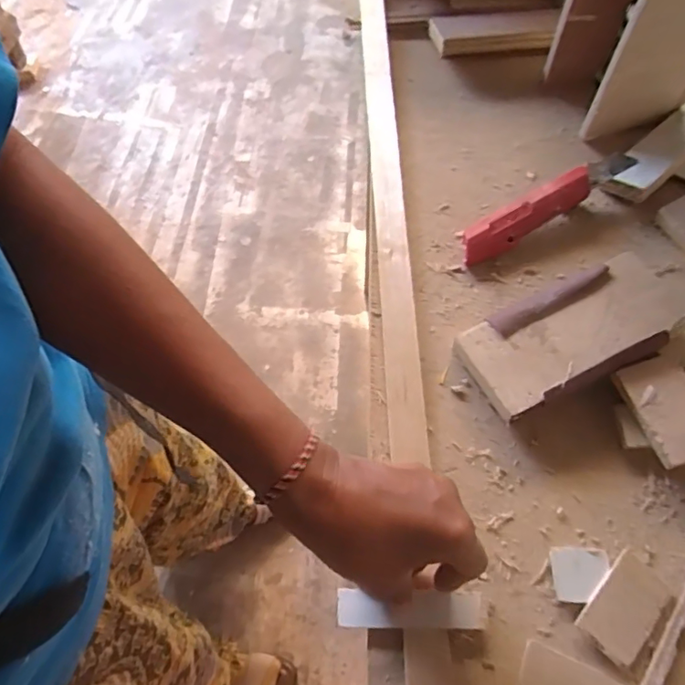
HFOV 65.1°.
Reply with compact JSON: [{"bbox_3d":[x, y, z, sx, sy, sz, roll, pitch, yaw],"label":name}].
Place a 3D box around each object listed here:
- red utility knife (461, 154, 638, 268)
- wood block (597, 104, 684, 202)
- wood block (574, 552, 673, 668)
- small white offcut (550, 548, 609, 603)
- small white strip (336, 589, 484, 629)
[{"bbox_3d":[0.170,-0.113,0.445,0.164,0.023,0.029,-29,65,-12],"label":"red utility knife"},{"bbox_3d":[0.309,-0.190,0.479,0.211,0.017,0.041,-39,67,-16],"label":"wood block"},{"bbox_3d":[0.163,0.151,0.308,0.033,0.007,0.056,40,71,21],"label":"wood block"},{"bbox_3d":[0.141,0.138,0.318,0.033,0.005,0.029,-1,62,2],"label":"small white offcut"},{"bbox_3d":[0.038,0.154,0.309,0.081,0.004,0.019,-1,62,3],"label":"small white strip"}]

